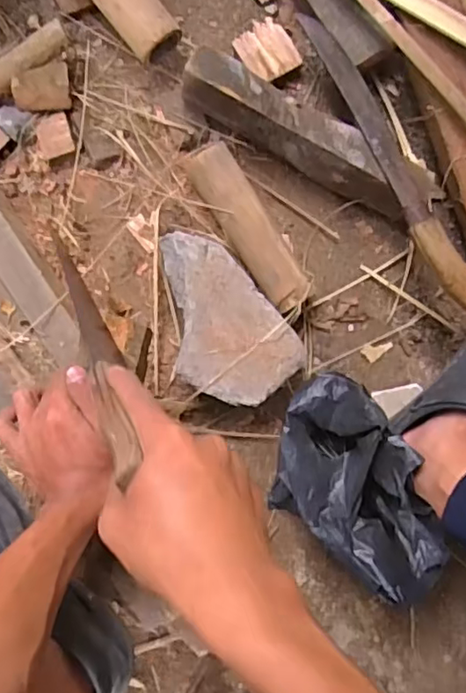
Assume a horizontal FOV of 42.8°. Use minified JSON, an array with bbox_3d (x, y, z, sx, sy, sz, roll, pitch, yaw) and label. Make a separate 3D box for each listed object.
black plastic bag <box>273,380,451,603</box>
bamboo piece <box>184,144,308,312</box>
[{"bbox_3d":[0.112,0.141,0.599,0.132,0.135,0.209,-31,93,-4],"label":"black plastic bag"},{"bbox_3d":[0.016,-0.123,0.629,0.045,0.054,0.183,-32,93,-4],"label":"bamboo piece"}]

